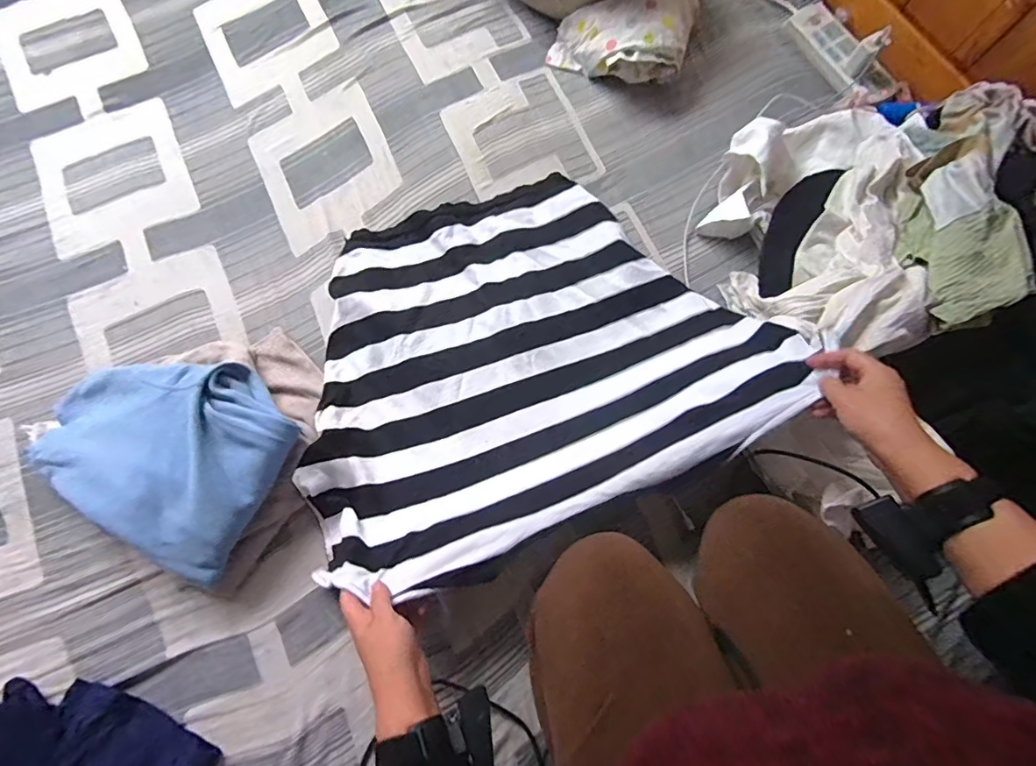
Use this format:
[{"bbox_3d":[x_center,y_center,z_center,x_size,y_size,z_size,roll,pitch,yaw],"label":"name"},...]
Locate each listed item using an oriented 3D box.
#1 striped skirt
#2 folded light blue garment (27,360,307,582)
[{"bbox_3d":[-0.013,-0.061,0.667,0.611,0.144,0.503,-26,74,-8],"label":"striped skirt"},{"bbox_3d":[-0.448,0.067,0.614,0.320,0.062,0.236,22,74,7],"label":"folded light blue garment"}]

